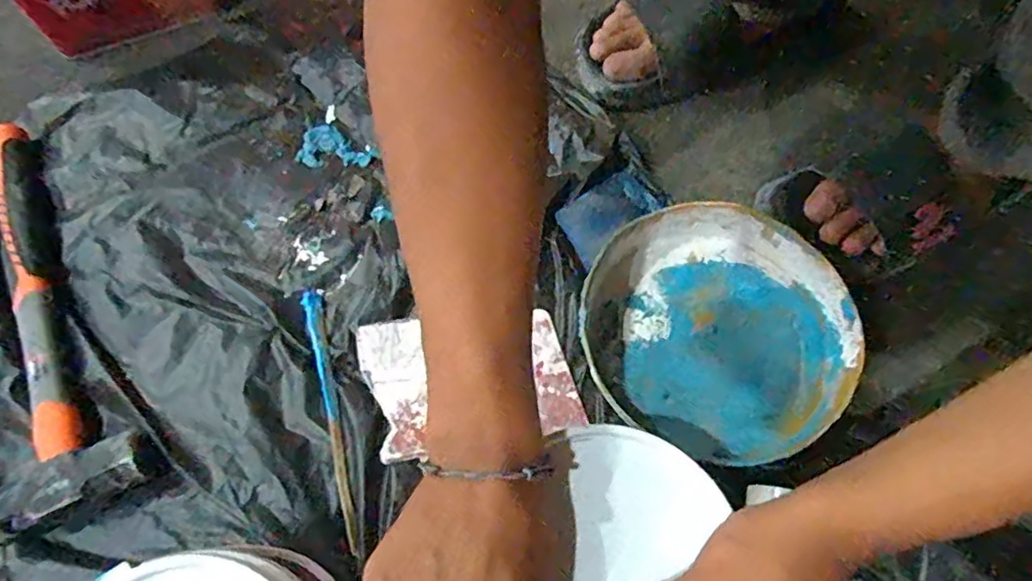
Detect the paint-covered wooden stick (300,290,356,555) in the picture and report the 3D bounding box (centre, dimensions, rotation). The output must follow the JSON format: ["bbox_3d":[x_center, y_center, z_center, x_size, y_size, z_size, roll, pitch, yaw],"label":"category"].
[{"bbox_3d":[-0.140,0.090,0.460,0.016,0.008,0.203,-17,67,-7],"label":"paint-covered wooden stick"}]

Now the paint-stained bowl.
[{"bbox_3d":[0.155,0.027,0.476,0.200,0.045,0.188,0,66,0],"label":"paint-stained bowl"}]

